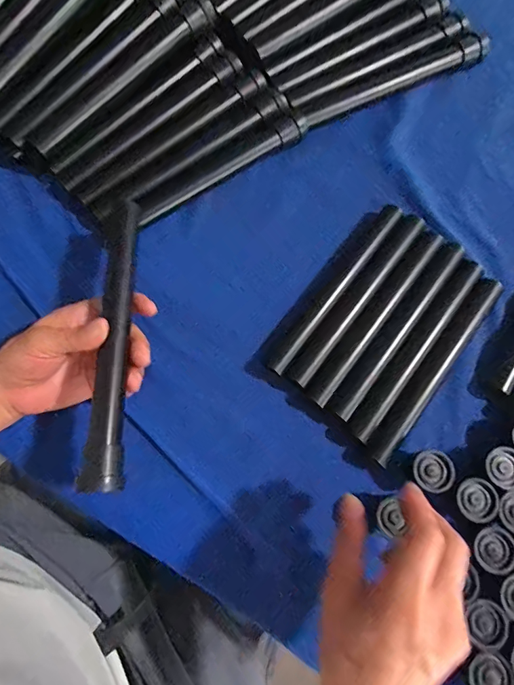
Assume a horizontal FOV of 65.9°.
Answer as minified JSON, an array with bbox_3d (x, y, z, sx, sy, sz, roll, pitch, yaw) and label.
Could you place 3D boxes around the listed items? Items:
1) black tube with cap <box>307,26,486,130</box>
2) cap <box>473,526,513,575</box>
[{"bbox_3d":[0.164,-0.303,0.462,0.243,0.022,0.029,-26,76,-9],"label":"black tube with cap"},{"bbox_3d":[0.201,0.174,0.333,0.037,0.004,0.034,-17,75,-6],"label":"cap"}]

